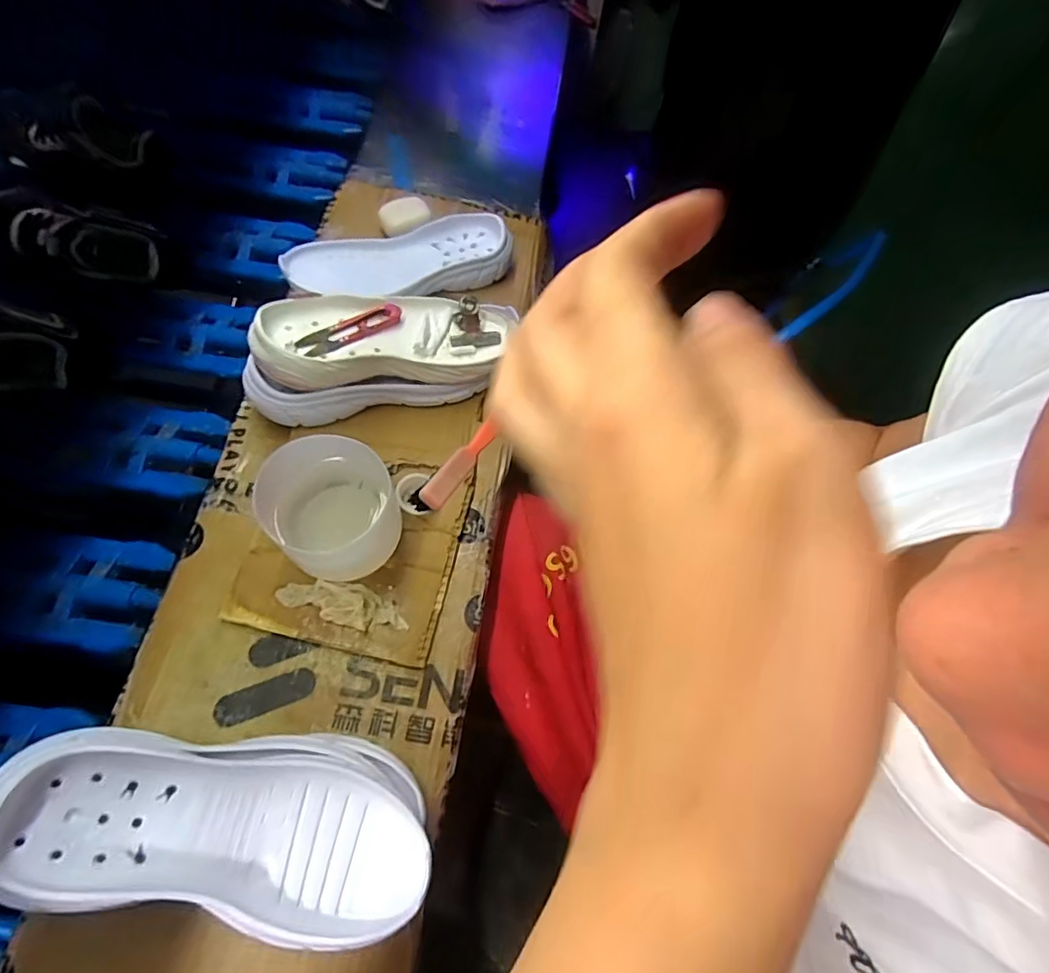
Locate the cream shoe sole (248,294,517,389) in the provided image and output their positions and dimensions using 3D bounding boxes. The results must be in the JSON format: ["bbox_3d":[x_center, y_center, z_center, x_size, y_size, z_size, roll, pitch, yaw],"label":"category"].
[{"bbox_3d":[-0.119,-0.135,0.480,0.224,0.033,0.091,-10,64,-25],"label":"cream shoe sole"}]

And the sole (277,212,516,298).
[{"bbox_3d":[-0.130,-0.245,0.574,0.239,0.039,0.084,-15,68,-12],"label":"sole"}]

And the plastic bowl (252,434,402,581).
[{"bbox_3d":[-0.147,0.021,0.419,0.094,0.087,0.095,2,66,-5],"label":"plastic bowl"}]

